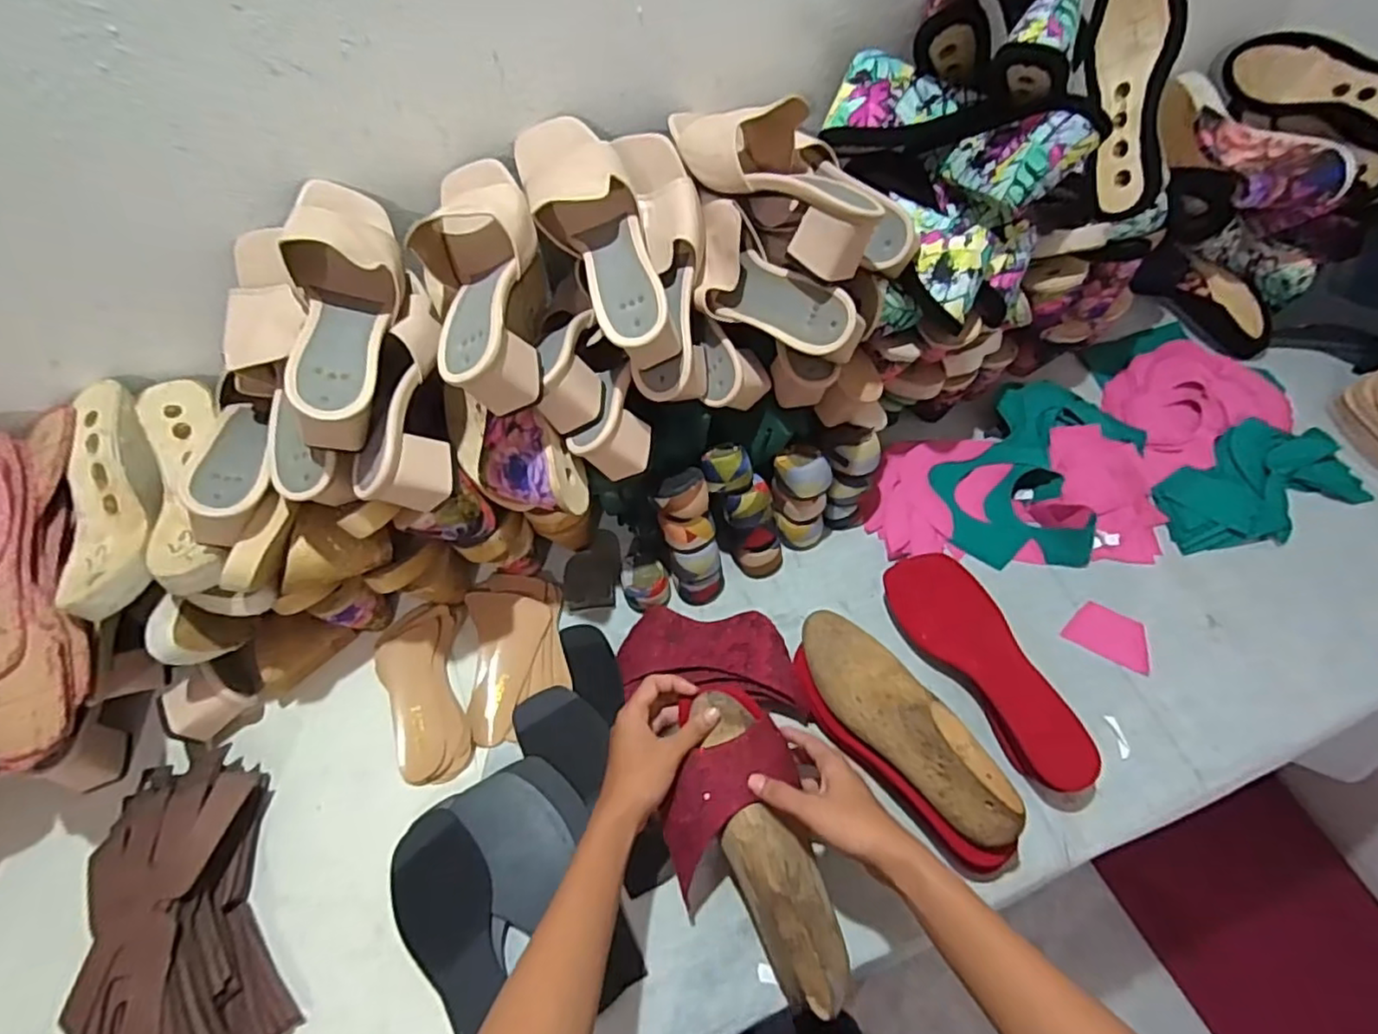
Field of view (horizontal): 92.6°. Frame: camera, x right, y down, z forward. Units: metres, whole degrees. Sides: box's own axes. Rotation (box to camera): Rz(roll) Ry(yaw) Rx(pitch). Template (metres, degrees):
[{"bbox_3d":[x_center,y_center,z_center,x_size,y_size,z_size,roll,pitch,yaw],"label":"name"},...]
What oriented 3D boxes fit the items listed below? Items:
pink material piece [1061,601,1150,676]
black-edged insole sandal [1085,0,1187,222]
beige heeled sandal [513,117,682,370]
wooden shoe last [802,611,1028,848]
[{"bbox_3d":[0.431,0.120,0.671,0.077,0.005,0.058,29,64,19],"label":"pink material piece"},{"bbox_3d":[0.430,-0.405,0.633,0.066,0.073,0.225,-1,93,3],"label":"black-edged insole sandal"},{"bbox_3d":[-0.078,-0.243,0.561,0.085,0.086,0.230,-23,80,-9],"label":"beige heeled sandal"},{"bbox_3d":[0.181,0.171,0.570,0.066,0.078,0.234,-33,50,-14],"label":"wooden shoe last"}]

